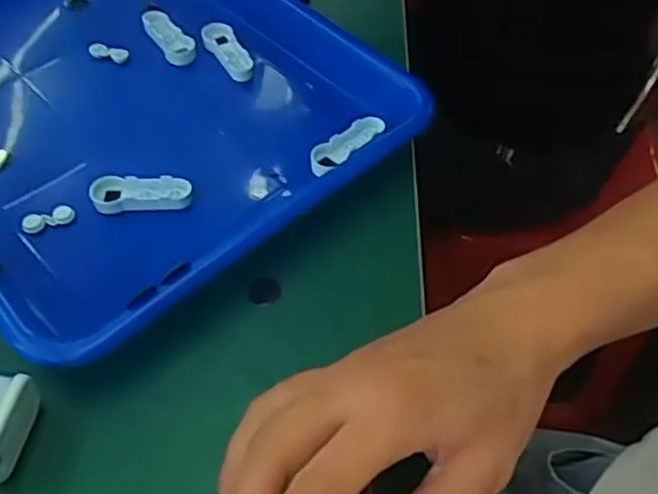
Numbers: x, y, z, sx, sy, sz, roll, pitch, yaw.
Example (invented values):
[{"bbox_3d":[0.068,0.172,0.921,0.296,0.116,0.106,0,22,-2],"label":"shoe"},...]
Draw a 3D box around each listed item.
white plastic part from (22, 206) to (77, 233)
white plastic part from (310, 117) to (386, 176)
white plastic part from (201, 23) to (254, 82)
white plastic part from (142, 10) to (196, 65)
[{"bbox_3d":[-0.141,-0.014,0.349,0.025,0.004,0.010,-19,55,-14],"label":"white plastic part"},{"bbox_3d":[0.009,-0.056,0.380,0.050,0.008,0.015,-38,61,-25],"label":"white plastic part"},{"bbox_3d":[-0.062,-0.120,0.426,0.020,0.010,0.048,-21,55,-15],"label":"white plastic part"},{"bbox_3d":[-0.101,-0.132,0.439,0.019,0.013,0.048,-28,58,-20],"label":"white plastic part"}]

